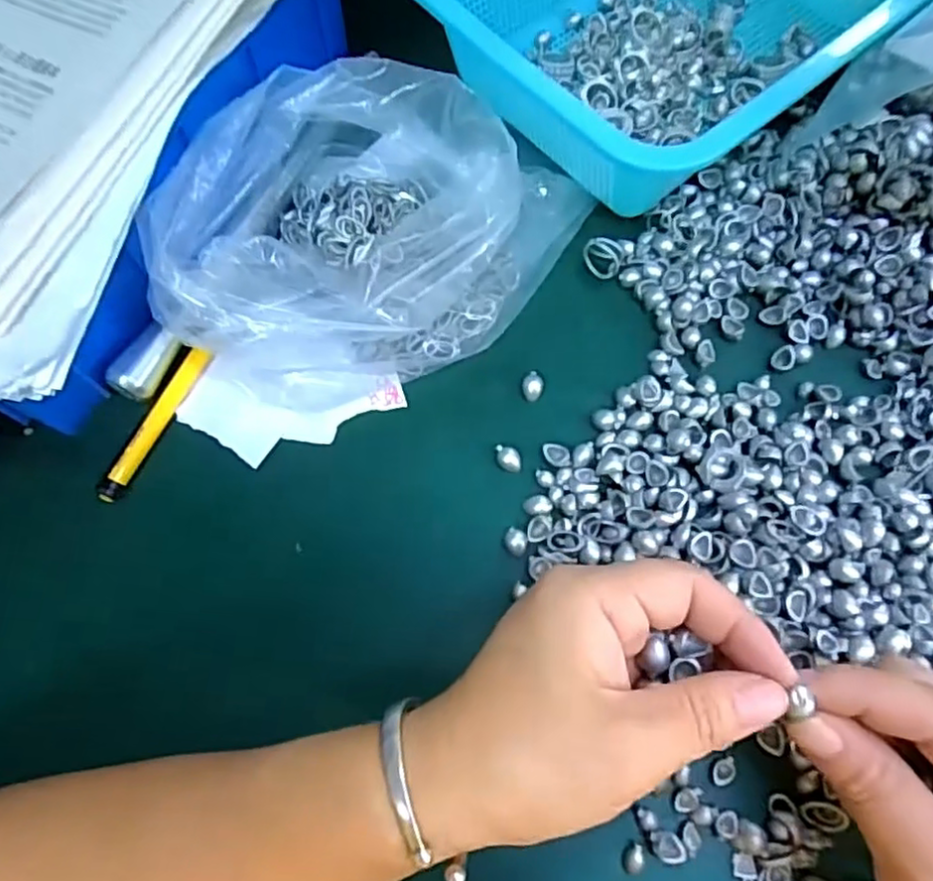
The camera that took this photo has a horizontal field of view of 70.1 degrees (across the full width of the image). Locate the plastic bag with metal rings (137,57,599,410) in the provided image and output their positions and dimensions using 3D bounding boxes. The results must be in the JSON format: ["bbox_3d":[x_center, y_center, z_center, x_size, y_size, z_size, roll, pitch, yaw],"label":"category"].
[{"bbox_3d":[-0.036,-0.097,0.304,0.158,0.073,0.161,15,71,7],"label":"plastic bag with metal rings"}]

